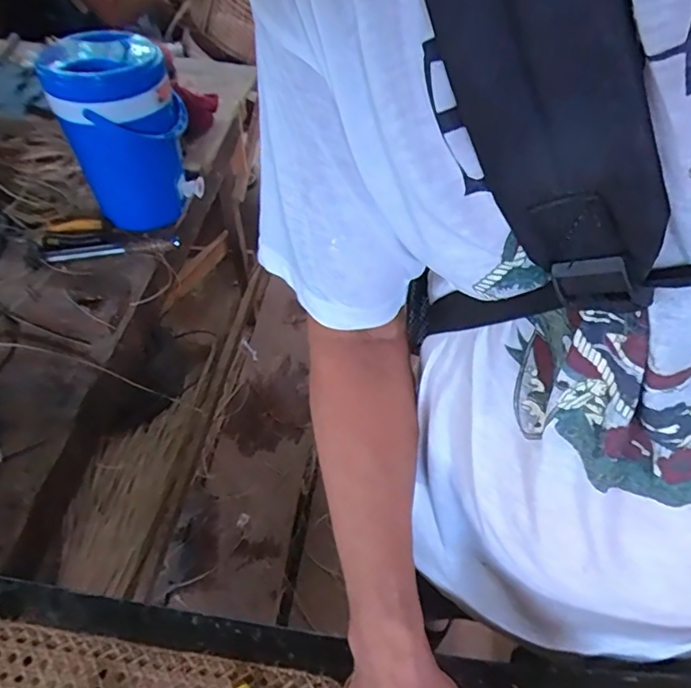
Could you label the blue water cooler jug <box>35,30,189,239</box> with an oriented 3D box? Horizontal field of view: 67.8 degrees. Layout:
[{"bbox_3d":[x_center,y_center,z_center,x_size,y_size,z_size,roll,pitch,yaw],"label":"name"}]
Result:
[{"bbox_3d":[-0.339,-0.336,0.825,0.170,0.255,0.166,-9,52,-8],"label":"blue water cooler jug"}]

